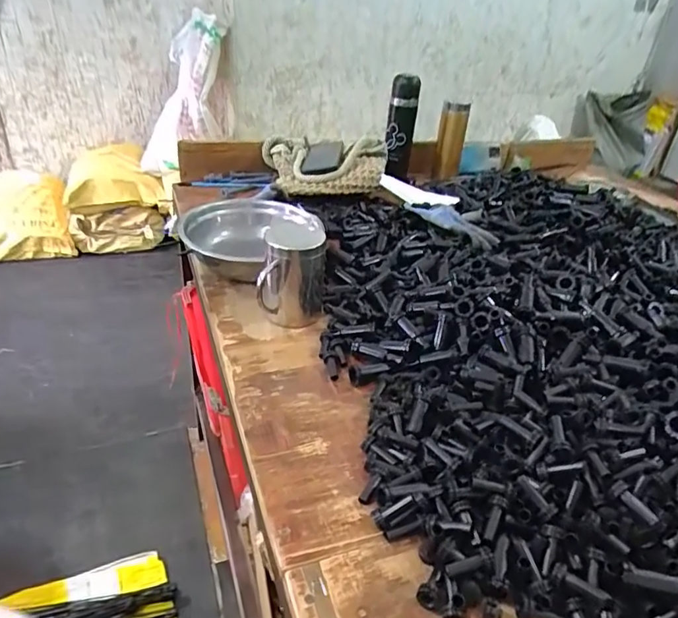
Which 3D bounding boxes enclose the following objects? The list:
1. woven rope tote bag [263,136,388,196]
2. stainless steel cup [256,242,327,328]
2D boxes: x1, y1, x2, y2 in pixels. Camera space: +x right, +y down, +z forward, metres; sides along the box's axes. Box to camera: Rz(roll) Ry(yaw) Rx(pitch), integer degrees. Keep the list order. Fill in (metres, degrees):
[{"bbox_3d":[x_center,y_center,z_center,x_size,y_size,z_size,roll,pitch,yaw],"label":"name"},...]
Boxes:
[{"bbox_3d":[-0.021,-0.307,1.073,0.259,0.070,0.191,-3,34,-13],"label":"woven rope tote bag"},{"bbox_3d":[-0.059,-0.040,0.683,0.083,0.112,0.098,5,33,0],"label":"stainless steel cup"}]

